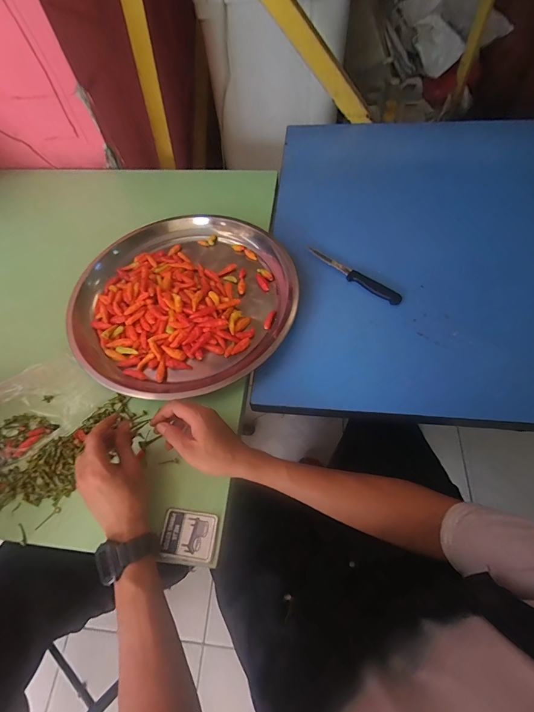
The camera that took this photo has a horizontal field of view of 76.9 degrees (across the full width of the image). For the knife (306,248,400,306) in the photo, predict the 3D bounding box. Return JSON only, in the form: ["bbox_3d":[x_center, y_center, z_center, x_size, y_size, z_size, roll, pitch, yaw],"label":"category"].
[{"bbox_3d":[0.157,-0.150,0.624,0.200,0.013,0.024,37,69,21],"label":"knife"}]

